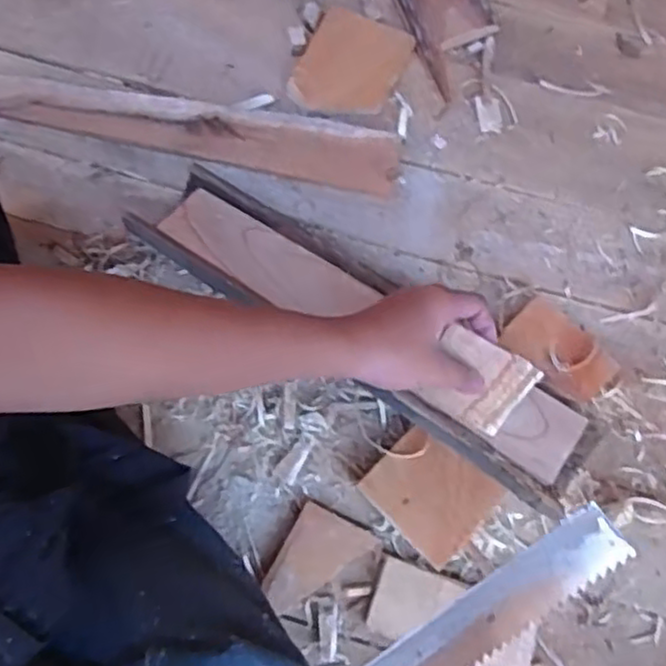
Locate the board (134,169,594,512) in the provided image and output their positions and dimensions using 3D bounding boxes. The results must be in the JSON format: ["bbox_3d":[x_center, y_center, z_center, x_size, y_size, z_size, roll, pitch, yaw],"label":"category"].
[{"bbox_3d":[0.014,-0.013,0.591,0.407,0.037,0.093,34,73,15],"label":"board"}]

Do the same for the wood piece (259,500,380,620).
[{"bbox_3d":[-0.014,0.191,0.582,0.063,0.013,0.085,29,75,7],"label":"wood piece"}]

